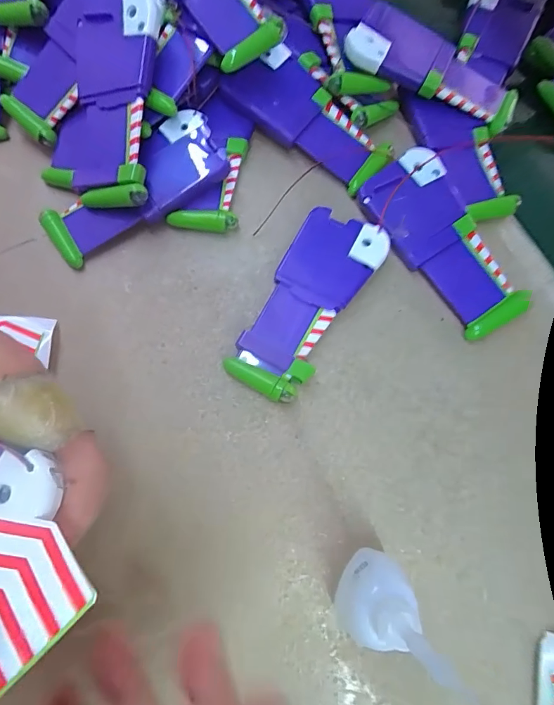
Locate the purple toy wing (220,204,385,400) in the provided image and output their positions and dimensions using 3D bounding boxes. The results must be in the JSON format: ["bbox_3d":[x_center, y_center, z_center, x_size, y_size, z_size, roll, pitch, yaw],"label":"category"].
[{"bbox_3d":[0.017,-0.029,0.242,0.049,0.012,0.117,30,76,9],"label":"purple toy wing"}]

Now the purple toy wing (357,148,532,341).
[{"bbox_3d":[0.098,-0.066,0.247,0.049,0.017,0.117,-27,75,-7],"label":"purple toy wing"}]

